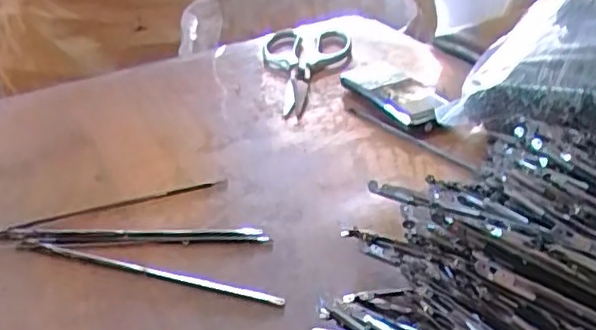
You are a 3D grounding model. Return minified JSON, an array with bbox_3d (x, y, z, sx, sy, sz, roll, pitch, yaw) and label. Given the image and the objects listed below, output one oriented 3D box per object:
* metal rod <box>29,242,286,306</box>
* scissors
[{"bbox_3d":[-0.093,0.064,0.383,0.181,0.006,0.008,8,33,21],"label":"metal rod"},{"bbox_3d":[0.011,-0.101,0.629,0.091,0.025,0.201,-4,31,1],"label":"scissors"}]

